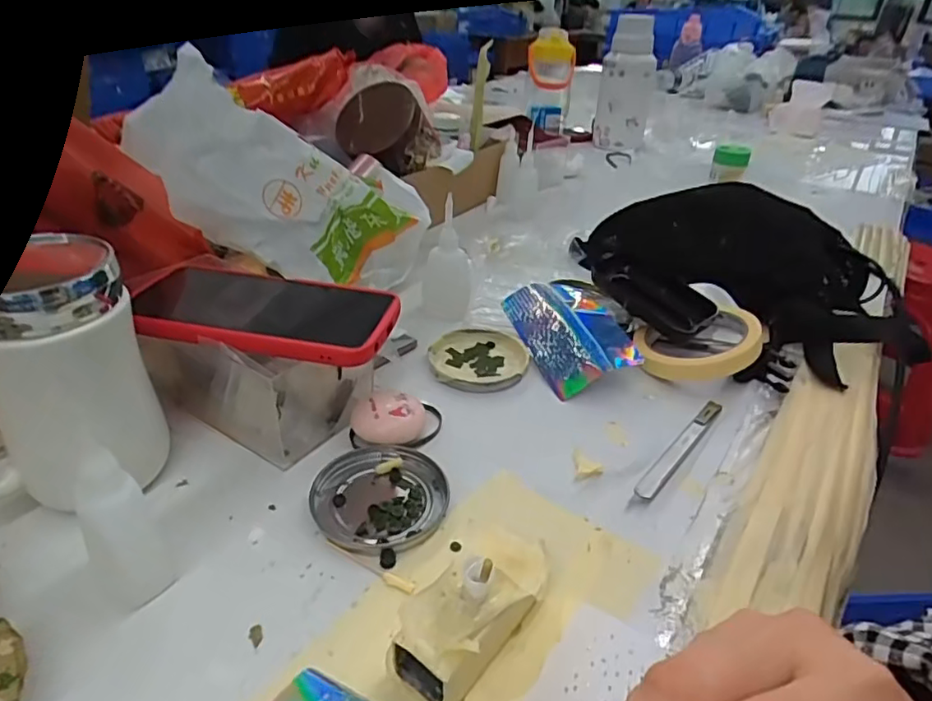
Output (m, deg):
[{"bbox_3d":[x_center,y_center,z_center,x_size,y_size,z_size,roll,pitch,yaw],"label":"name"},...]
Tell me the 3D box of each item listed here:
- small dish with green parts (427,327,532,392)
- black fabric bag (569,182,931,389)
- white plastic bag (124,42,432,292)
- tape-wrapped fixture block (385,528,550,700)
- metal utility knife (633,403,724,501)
[{"bbox_3d":[0.009,0.007,0.484,0.079,0.009,0.077,3,32,-2],"label":"small dish with green parts"},{"bbox_3d":[0.257,-0.088,0.579,0.277,0.081,0.223,6,32,3],"label":"black fabric bag"},{"bbox_3d":[-0.136,-0.119,0.476,0.239,0.113,0.049,24,21,-31],"label":"white plastic bag"},{"bbox_3d":[0.002,0.118,0.271,0.043,0.044,0.083,27,39,32],"label":"tape-wrapped fixture block"},{"bbox_3d":[0.149,0.066,0.406,0.012,0.005,0.128,26,39,31],"label":"metal utility knife"}]

